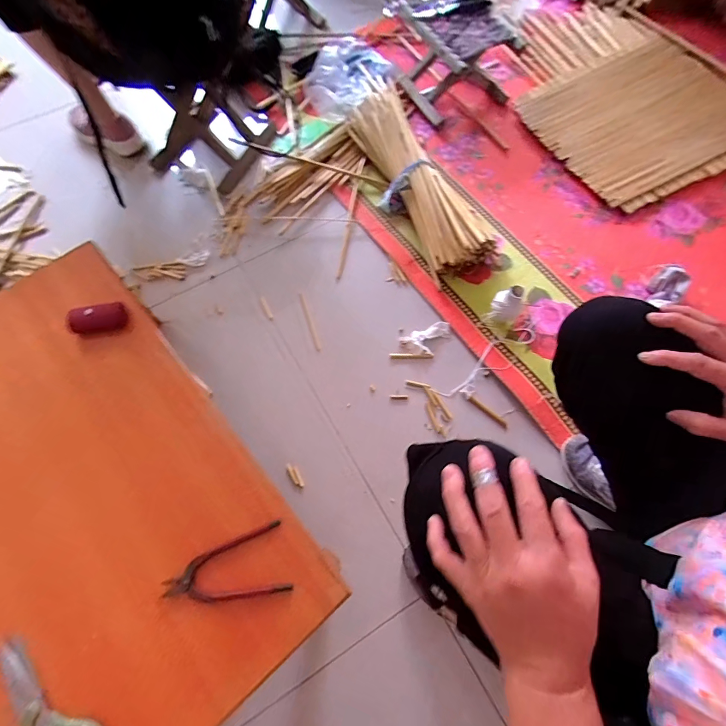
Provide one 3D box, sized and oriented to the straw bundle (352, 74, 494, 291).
[{"bbox_3d":[0.116,-0.461,0.894,0.171,0.110,0.554,-29,73,-9],"label":"straw bundle"}]

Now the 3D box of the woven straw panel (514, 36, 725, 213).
[{"bbox_3d":[0.805,-0.693,1.023,0.623,0.059,0.469,-32,73,-10],"label":"woven straw panel"}]

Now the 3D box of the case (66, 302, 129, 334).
[{"bbox_3d":[-0.409,-0.068,0.566,0.077,0.030,0.036,-15,70,-5],"label":"case"}]

